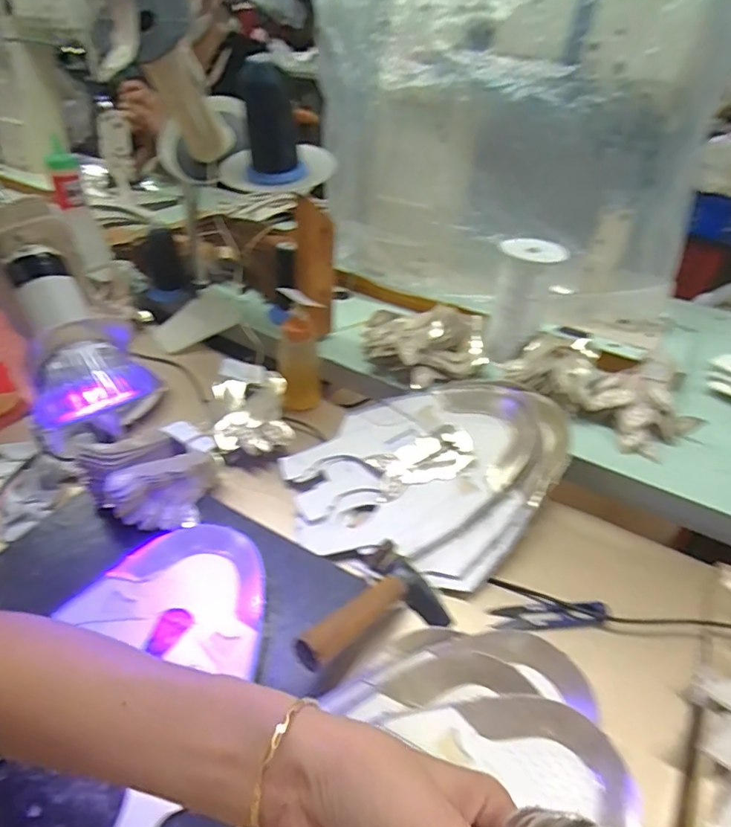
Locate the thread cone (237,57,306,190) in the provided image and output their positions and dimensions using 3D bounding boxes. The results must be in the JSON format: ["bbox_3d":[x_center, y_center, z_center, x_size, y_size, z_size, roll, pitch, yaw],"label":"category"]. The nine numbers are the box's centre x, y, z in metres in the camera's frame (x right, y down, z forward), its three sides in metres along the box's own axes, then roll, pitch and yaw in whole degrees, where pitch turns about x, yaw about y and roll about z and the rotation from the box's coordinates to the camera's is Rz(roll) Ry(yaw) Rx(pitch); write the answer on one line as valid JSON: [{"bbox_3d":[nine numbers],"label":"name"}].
[{"bbox_3d":[-0.100,-0.311,0.572,0.066,0.115,0.062,-4,38,-9],"label":"thread cone"}]

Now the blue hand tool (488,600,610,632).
[{"bbox_3d":[0.162,0.175,0.458,0.099,0.004,0.024,-3,39,-5],"label":"blue hand tool"}]

